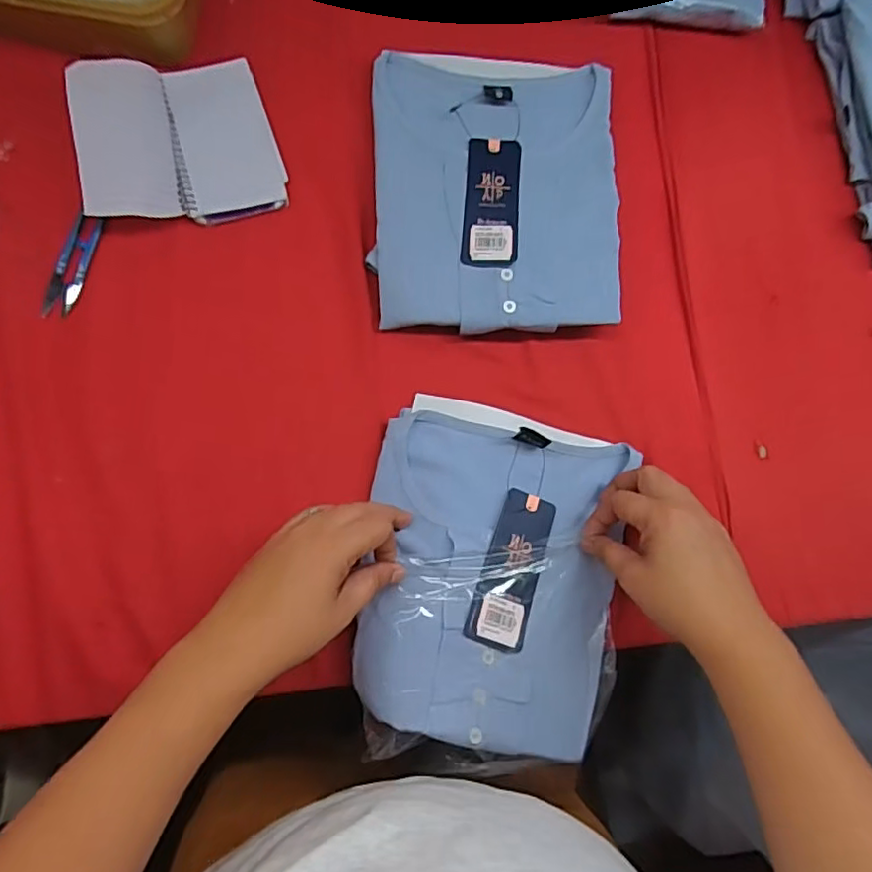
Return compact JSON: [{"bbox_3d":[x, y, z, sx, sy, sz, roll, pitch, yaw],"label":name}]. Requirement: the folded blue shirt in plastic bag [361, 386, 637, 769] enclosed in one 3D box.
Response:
[{"bbox_3d":[0.052,0.111,0.478,0.209,0.049,0.273,7,83,-6],"label":"folded blue shirt in plastic bag"}]

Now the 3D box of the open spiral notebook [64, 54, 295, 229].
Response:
[{"bbox_3d":[-0.215,-0.253,0.509,0.154,0.025,0.139,-7,84,-8],"label":"open spiral notebook"}]

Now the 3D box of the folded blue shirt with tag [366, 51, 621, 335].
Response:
[{"bbox_3d":[0.052,-0.214,0.531,0.209,0.038,0.247,2,83,-7],"label":"folded blue shirt with tag"}]

